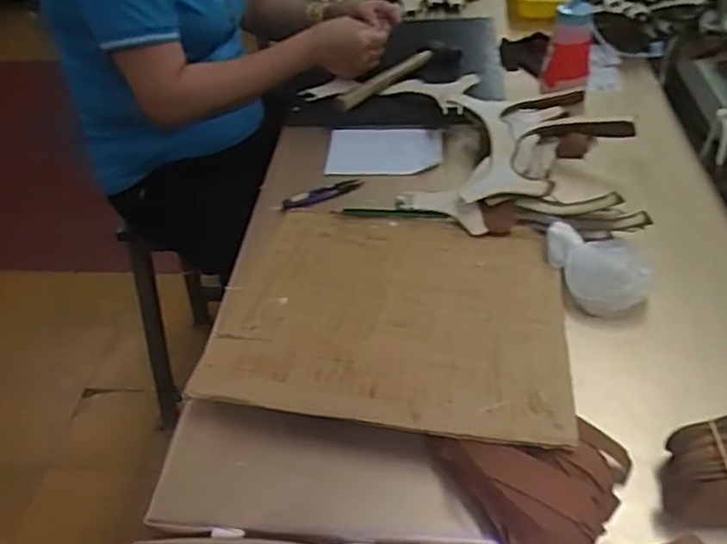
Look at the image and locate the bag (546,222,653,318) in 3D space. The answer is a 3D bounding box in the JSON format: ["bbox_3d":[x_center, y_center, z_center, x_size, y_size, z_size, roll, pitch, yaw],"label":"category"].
[{"bbox_3d":[0.221,-0.007,0.610,0.068,0.036,0.103,-16,43,-13],"label":"bag"}]

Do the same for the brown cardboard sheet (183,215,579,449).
[{"bbox_3d":[0.021,0.034,0.596,0.309,0.013,0.276,2,40,10],"label":"brown cardboard sheet"}]

